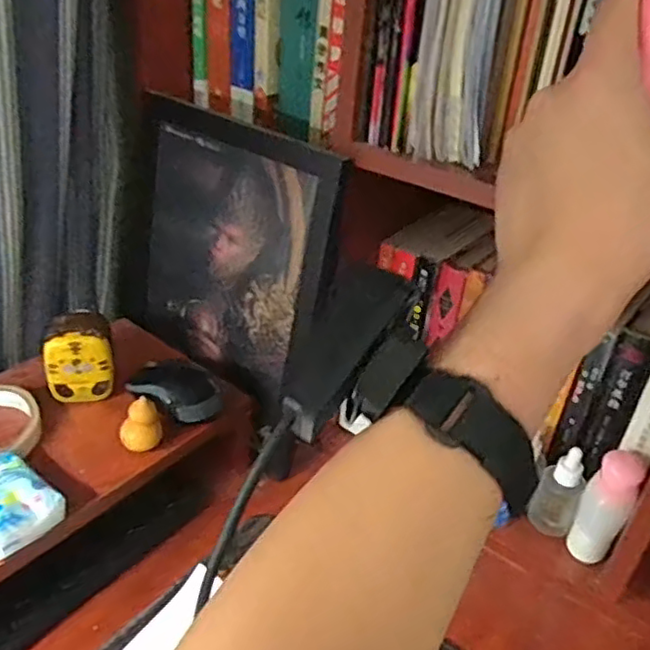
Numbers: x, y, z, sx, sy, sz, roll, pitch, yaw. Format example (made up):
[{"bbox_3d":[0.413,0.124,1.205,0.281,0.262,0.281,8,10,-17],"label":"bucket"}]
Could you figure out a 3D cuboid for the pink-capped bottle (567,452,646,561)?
[{"bbox_3d":[0.241,0.160,0.552,0.035,0.106,0.037,28,39,30],"label":"pink-capped bottle"}]

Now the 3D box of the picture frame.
[{"bbox_3d":[-0.101,-0.068,0.607,0.253,0.257,0.028,30,31,27],"label":"picture frame"}]

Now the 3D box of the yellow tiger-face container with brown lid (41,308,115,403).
[{"bbox_3d":[-0.220,0.028,0.571,0.055,0.069,0.049,-4,34,-15],"label":"yellow tiger-face container with brown lid"}]

